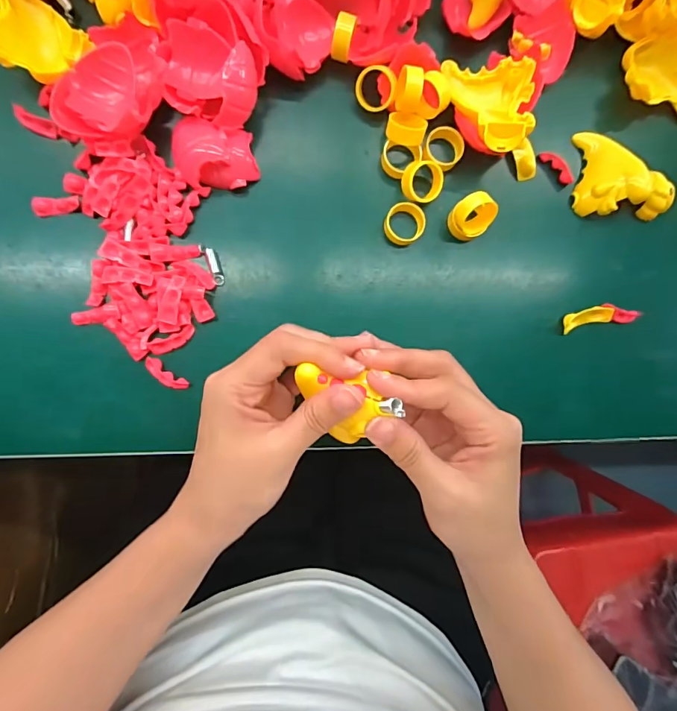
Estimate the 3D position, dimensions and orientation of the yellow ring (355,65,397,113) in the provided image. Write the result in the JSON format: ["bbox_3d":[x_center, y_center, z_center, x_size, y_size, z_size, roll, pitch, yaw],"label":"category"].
[{"bbox_3d":[0.024,-0.171,0.278,0.026,0.006,0.026,0,122,0],"label":"yellow ring"}]

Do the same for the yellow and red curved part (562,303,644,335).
[{"bbox_3d":[0.182,-0.027,0.300,0.055,0.014,0.015,-10,88,-6],"label":"yellow and red curved part"}]

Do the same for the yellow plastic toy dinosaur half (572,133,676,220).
[{"bbox_3d":[0.195,-0.124,0.297,0.061,0.026,0.055,0,87,-5],"label":"yellow plastic toy dinosaur half"}]

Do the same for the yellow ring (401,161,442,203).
[{"bbox_3d":[0.054,-0.113,0.281,0.026,0.008,0.025,-4,106,-15],"label":"yellow ring"}]

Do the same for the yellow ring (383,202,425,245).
[{"bbox_3d":[0.043,-0.086,0.287,0.025,0.016,0.025,0,87,-5],"label":"yellow ring"}]

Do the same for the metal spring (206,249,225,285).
[{"bbox_3d":[-0.078,-0.057,0.277,0.007,0.007,0.023,-15,88,-6],"label":"metal spring"}]

